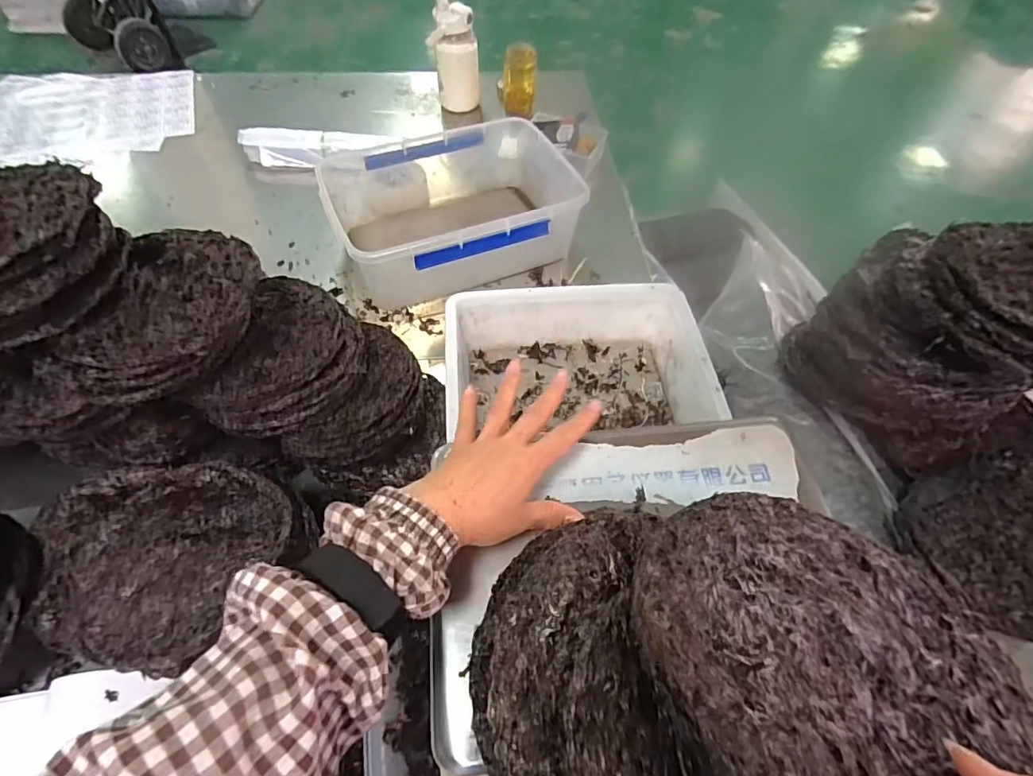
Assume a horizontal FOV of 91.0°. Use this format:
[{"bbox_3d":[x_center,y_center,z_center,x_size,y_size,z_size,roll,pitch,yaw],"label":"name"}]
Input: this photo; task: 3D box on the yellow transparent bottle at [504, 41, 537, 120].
[{"bbox_3d":[0.008,-0.715,1.219,0.080,0.153,0.063,-3,56,-5],"label":"yellow transparent bottle"}]

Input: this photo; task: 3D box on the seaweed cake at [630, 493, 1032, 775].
[{"bbox_3d":[0.161,0.134,0.277,0.186,0.006,0.184,5,35,-3],"label":"seaweed cake"}]

